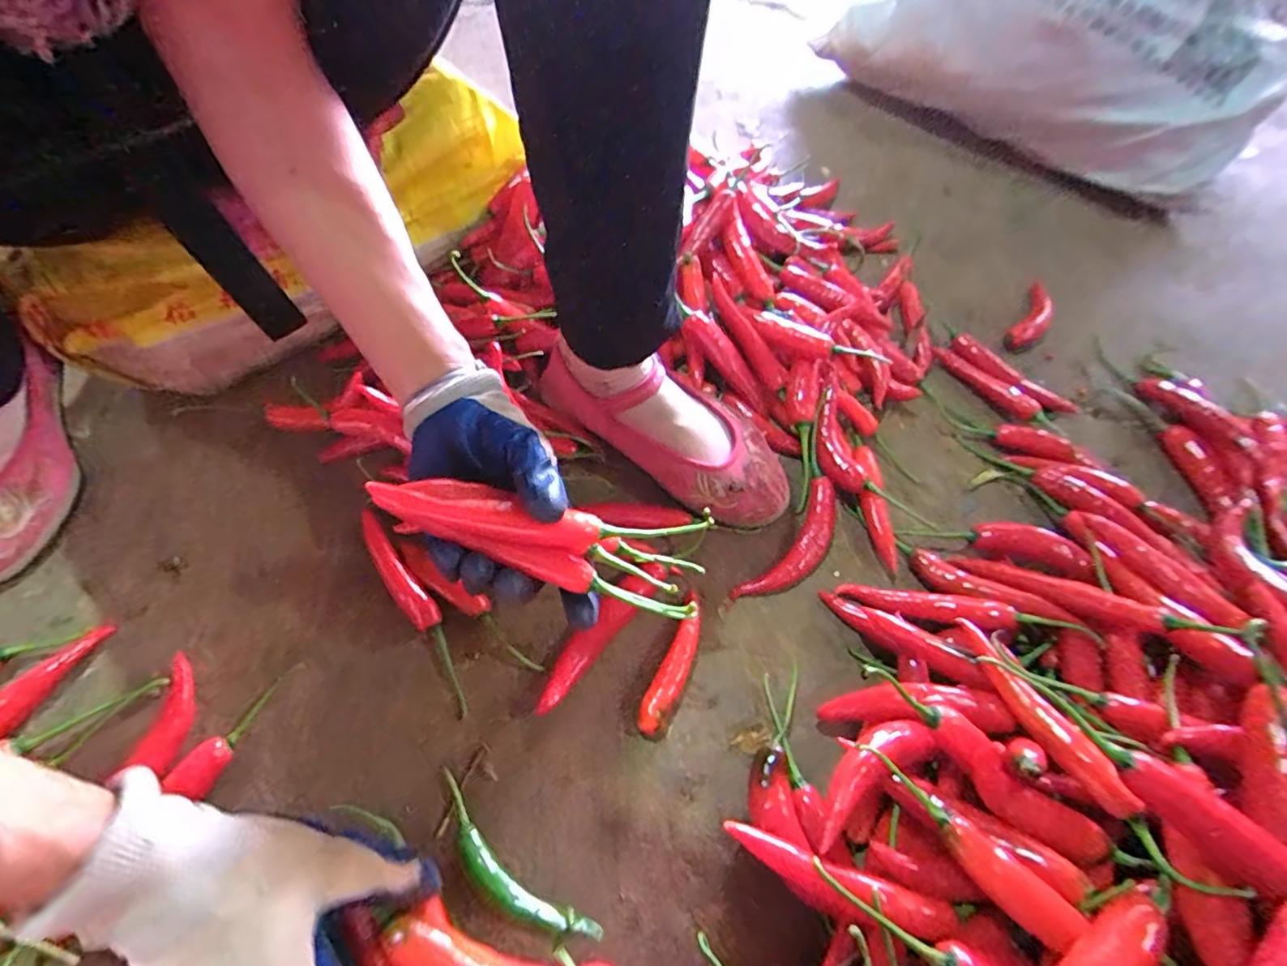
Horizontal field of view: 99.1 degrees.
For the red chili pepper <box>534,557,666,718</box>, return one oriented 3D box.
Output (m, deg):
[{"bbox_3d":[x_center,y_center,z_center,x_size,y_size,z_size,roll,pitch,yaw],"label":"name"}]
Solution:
[{"bbox_3d":[-0.030,0.102,0.379,0.022,0.025,0.126,37,66,17],"label":"red chili pepper"}]

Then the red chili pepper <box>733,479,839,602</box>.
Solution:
[{"bbox_3d":[0.118,0.049,0.418,0.038,0.018,0.118,35,65,16],"label":"red chili pepper"}]

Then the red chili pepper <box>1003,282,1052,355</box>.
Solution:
[{"bbox_3d":[0.397,-0.171,0.558,0.027,0.019,0.106,34,65,16],"label":"red chili pepper"}]

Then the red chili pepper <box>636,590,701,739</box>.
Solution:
[{"bbox_3d":[0.022,0.124,0.371,0.020,0.020,0.095,23,62,10],"label":"red chili pepper"}]

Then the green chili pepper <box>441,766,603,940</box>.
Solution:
[{"bbox_3d":[-0.080,0.219,0.312,0.124,0.021,0.026,34,65,16],"label":"green chili pepper"}]

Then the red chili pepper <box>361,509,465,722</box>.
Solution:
[{"bbox_3d":[-0.162,0.084,0.388,0.021,0.018,0.166,-34,67,-19],"label":"red chili pepper"}]

